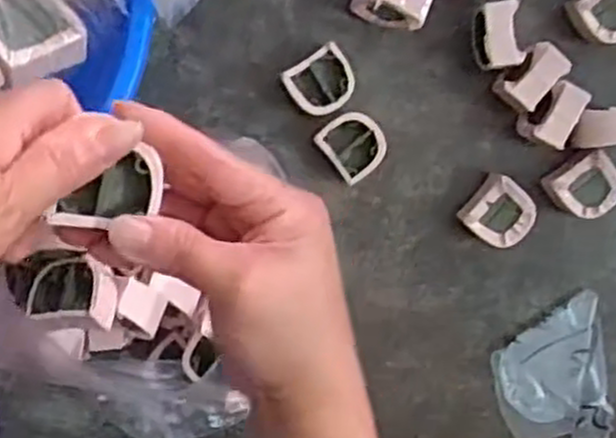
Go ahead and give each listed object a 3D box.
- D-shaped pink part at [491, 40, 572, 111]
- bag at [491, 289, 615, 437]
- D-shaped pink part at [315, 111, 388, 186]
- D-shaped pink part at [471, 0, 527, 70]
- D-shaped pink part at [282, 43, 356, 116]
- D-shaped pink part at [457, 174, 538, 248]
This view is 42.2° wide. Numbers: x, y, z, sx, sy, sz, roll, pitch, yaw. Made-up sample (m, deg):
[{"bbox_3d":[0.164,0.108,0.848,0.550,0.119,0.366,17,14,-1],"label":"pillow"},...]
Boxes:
[{"bbox_3d":[0.160,-0.100,0.574,0.031,0.042,0.043,39,92,-7],"label":"D-shaped pink part"},{"bbox_3d":[0.195,0.134,0.624,0.088,0.008,0.135,-14,97,-3],"label":"bag"},{"bbox_3d":[0.035,-0.053,0.580,0.044,0.026,0.049,-38,97,0],"label":"D-shaped pink part"},{"bbox_3d":[0.134,-0.131,0.574,0.029,0.038,0.045,-10,97,-3],"label":"D-shaped pink part"},{"bbox_3d":[0.010,-0.096,0.574,0.046,0.028,0.042,-31,97,0],"label":"D-shaped pink part"},{"bbox_3d":[0.142,-0.004,0.593,0.043,0.028,0.048,42,92,-7],"label":"D-shaped pink part"}]

